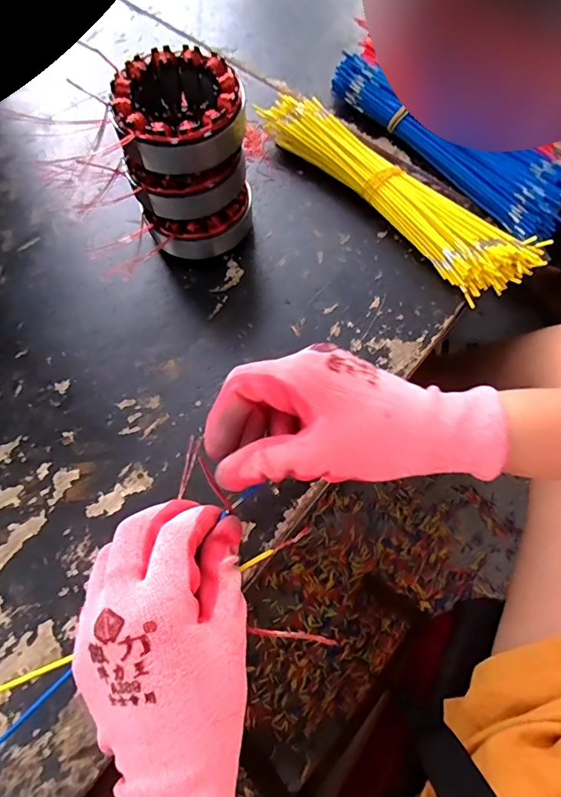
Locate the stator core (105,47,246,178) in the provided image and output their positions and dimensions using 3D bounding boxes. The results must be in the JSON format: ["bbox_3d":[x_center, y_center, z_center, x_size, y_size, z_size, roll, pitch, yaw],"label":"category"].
[{"bbox_3d":[-0.069,-0.195,0.316,0.082,0.032,0.083,1,68,-2],"label":"stator core"}]

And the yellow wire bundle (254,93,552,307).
[{"bbox_3d":[0.098,-0.181,0.402,0.066,0.033,0.261,-43,74,-15],"label":"yellow wire bundle"}]

